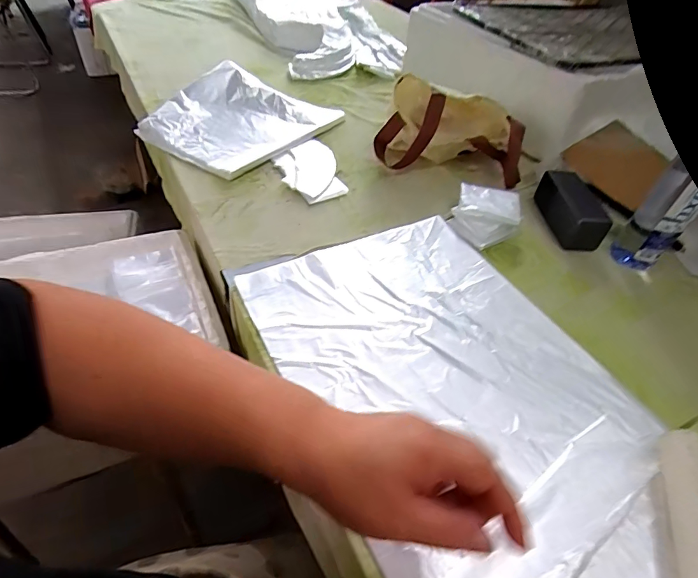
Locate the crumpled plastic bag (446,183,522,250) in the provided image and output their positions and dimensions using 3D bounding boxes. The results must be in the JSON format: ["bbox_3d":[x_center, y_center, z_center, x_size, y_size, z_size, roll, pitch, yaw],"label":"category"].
[{"bbox_3d":[0.198,-0.108,0.628,0.091,0.039,0.111,20,46,13],"label":"crumpled plastic bag"}]

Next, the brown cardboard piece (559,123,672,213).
[{"bbox_3d":[0.428,-0.204,0.701,0.137,0.009,0.128,41,78,3],"label":"brown cardboard piece"}]

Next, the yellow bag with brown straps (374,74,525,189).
[{"bbox_3d":[0.166,-0.263,0.714,0.225,0.114,0.116,6,44,-1],"label":"yellow bag with brown straps"}]

